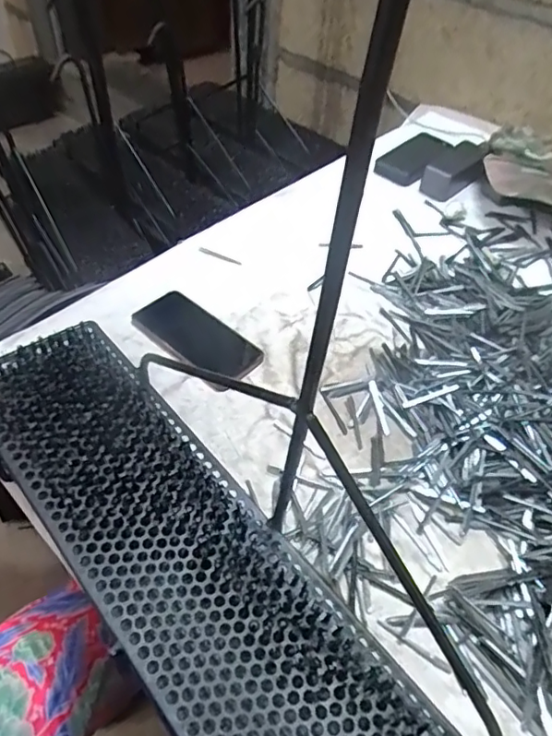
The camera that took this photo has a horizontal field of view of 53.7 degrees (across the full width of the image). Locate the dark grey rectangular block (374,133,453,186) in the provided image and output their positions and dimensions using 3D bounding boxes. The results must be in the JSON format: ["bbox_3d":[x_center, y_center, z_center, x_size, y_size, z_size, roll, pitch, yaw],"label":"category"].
[{"bbox_3d":[0.251,-0.375,0.974,0.080,0.033,0.151,36,55,24],"label":"dark grey rectangular block"}]

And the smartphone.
[{"bbox_3d":[-0.095,-0.038,0.669,0.163,0.012,0.083,36,56,25],"label":"smartphone"}]

